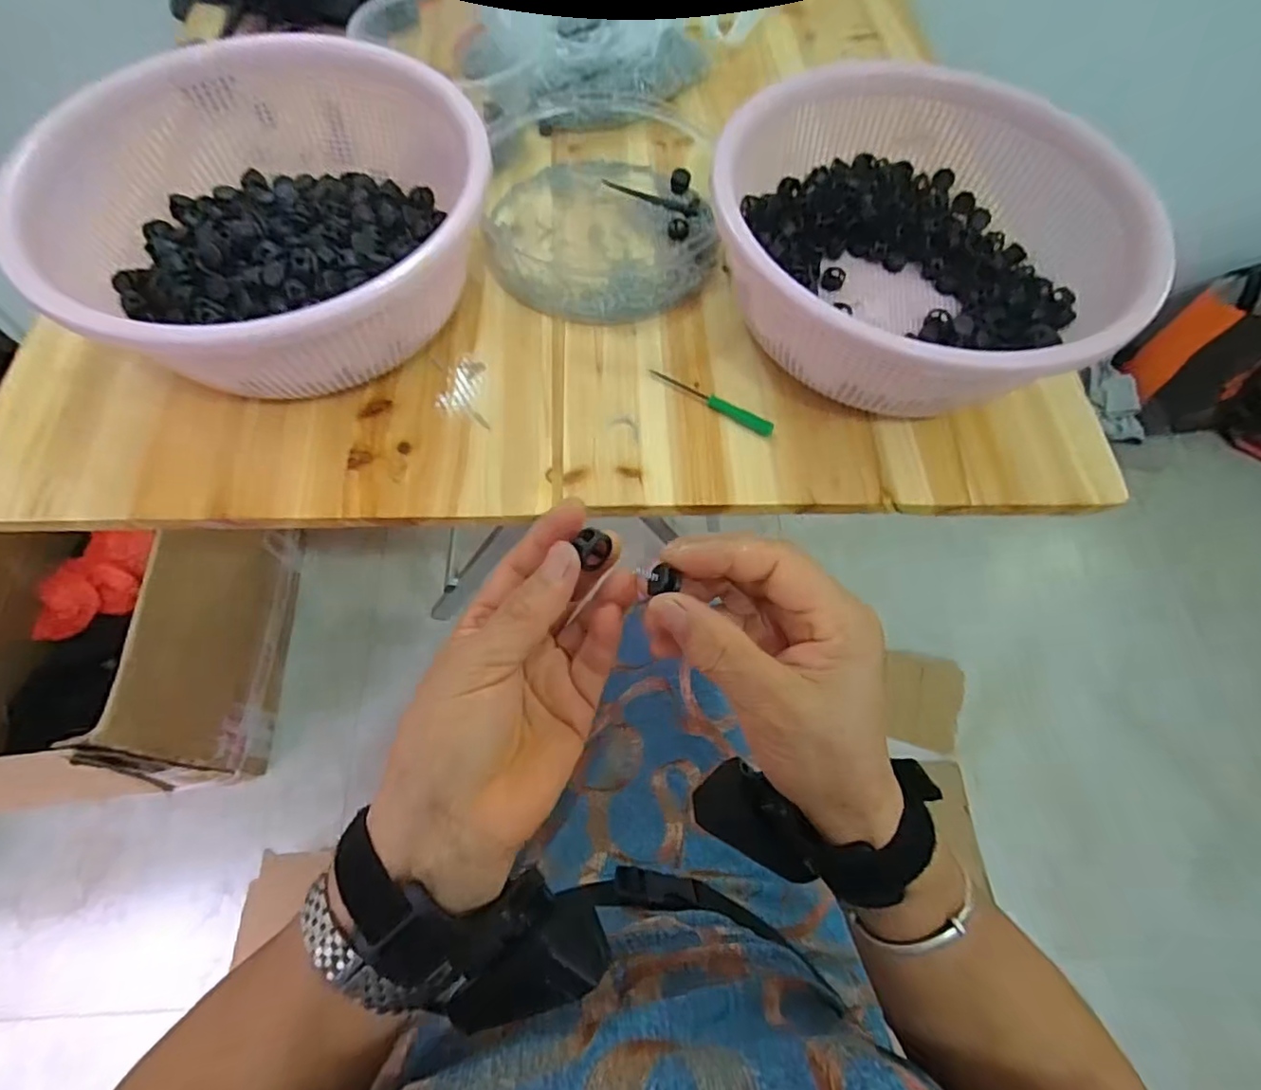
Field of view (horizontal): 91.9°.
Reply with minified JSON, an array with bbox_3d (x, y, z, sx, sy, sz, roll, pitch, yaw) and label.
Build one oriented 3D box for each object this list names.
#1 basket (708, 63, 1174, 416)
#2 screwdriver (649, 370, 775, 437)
[{"bbox_3d":[0.186,-0.199,0.428,0.261,0.109,0.250,1,64,-2],"label":"basket"},{"bbox_3d":[0.057,-0.103,0.433,0.097,0.007,0.012,32,67,12],"label":"screwdriver"}]

